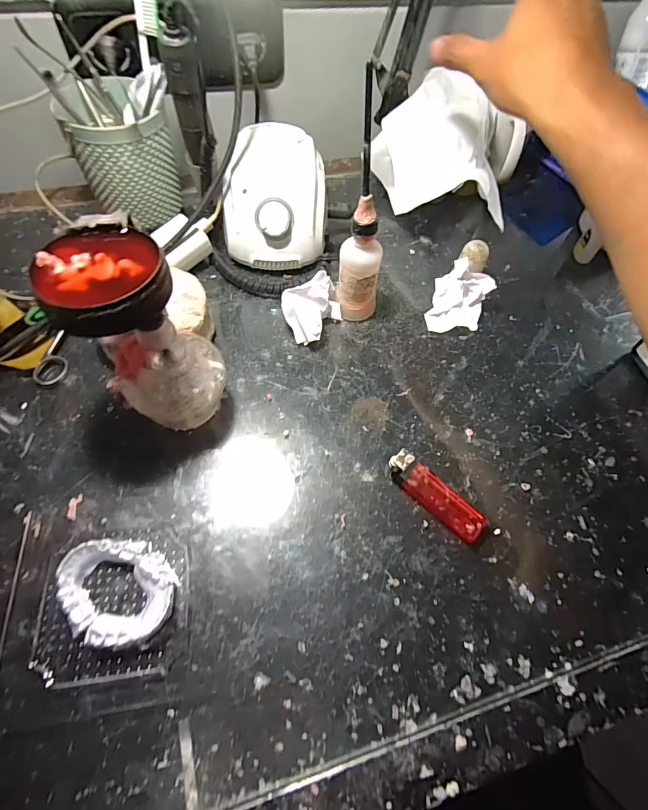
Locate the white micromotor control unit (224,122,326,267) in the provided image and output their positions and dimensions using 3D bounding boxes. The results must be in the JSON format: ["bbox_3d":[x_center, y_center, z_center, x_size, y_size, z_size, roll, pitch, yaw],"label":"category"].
[{"bbox_3d":[-0.050,-0.219,0.427,0.106,0.074,0.134,2,60,-2],"label":"white micromotor control unit"}]

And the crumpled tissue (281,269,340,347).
[{"bbox_3d":[-0.008,-0.088,0.388,0.055,0.035,0.049,-27,66,-18],"label":"crumpled tissue"}]

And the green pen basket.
[{"bbox_3d":[-0.204,-0.250,0.422,0.090,0.110,0.102,-30,67,-19],"label":"green pen basket"}]

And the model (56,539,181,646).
[{"bbox_3d":[-0.133,0.120,0.266,0.070,0.016,0.060,-2,61,-5],"label":"model"}]

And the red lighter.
[{"bbox_3d":[0.084,0.070,0.316,0.081,0.014,0.023,41,66,18],"label":"red lighter"}]

